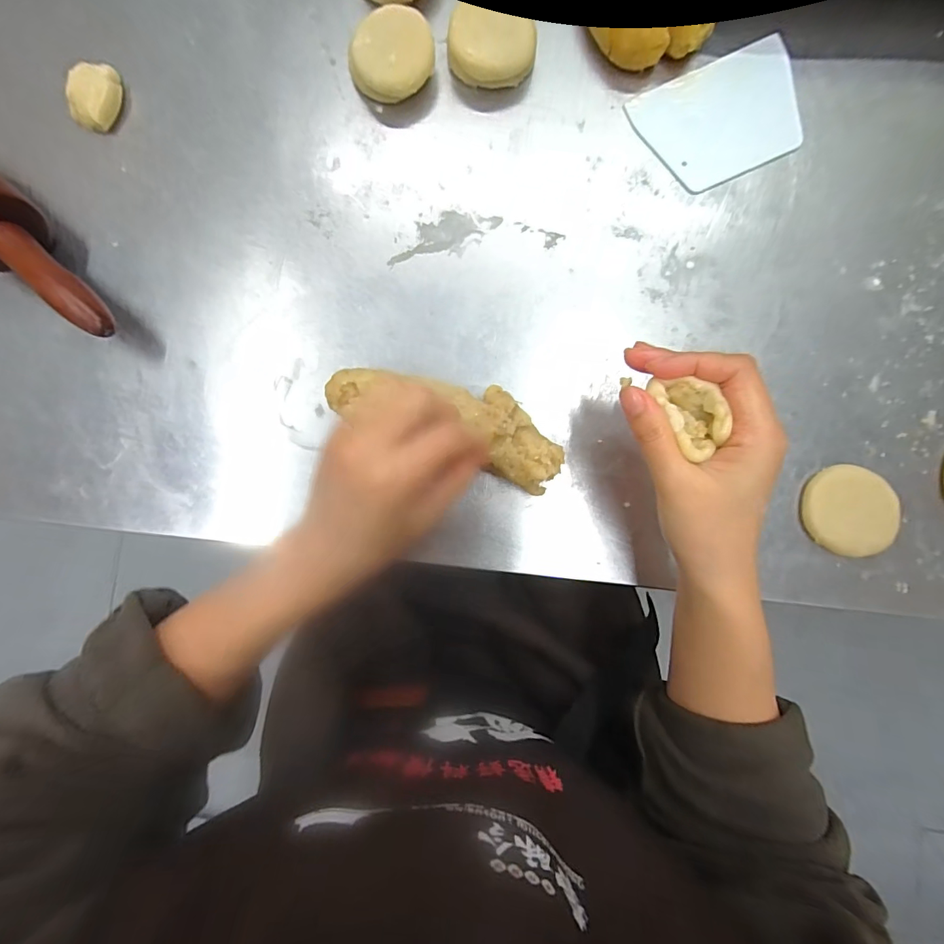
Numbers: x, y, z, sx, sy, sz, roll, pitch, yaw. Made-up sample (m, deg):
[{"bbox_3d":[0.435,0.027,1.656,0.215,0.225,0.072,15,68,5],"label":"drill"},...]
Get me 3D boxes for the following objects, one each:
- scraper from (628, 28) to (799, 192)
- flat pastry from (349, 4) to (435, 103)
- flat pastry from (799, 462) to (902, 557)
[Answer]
[{"bbox_3d":[0.193,-0.271,0.344,0.122,0.005,0.088,-24,86,0],"label":"scraper"},{"bbox_3d":[-0.060,-0.311,0.336,0.061,0.029,0.058,-7,86,1],"label":"flat pastry"},{"bbox_3d":[0.272,0.028,0.322,0.058,0.017,0.062,0,87,1],"label":"flat pastry"}]

